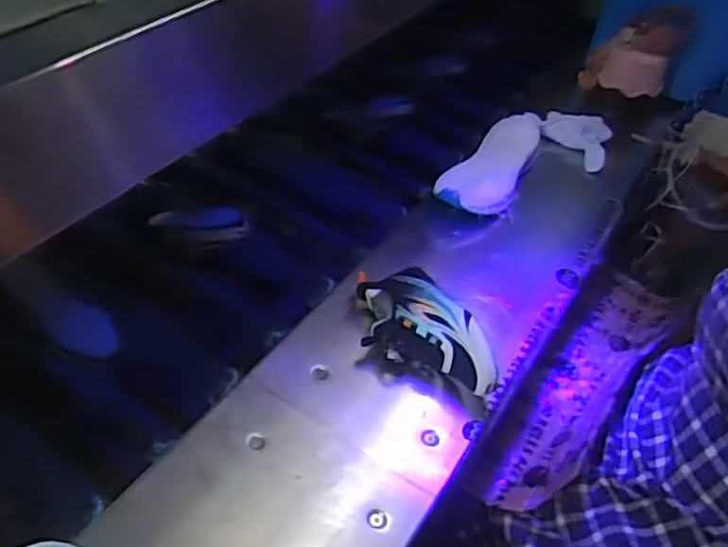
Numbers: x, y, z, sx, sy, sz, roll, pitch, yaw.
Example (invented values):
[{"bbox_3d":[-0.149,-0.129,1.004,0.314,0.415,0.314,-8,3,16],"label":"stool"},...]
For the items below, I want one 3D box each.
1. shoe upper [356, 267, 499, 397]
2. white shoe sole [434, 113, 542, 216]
[{"bbox_3d":[0.057,0.068,0.762,0.095,0.077,0.201,-22,53,-24],"label":"shoe upper"},{"bbox_3d":[0.209,-0.180,1.051,0.100,0.049,0.323,24,49,16],"label":"white shoe sole"}]

